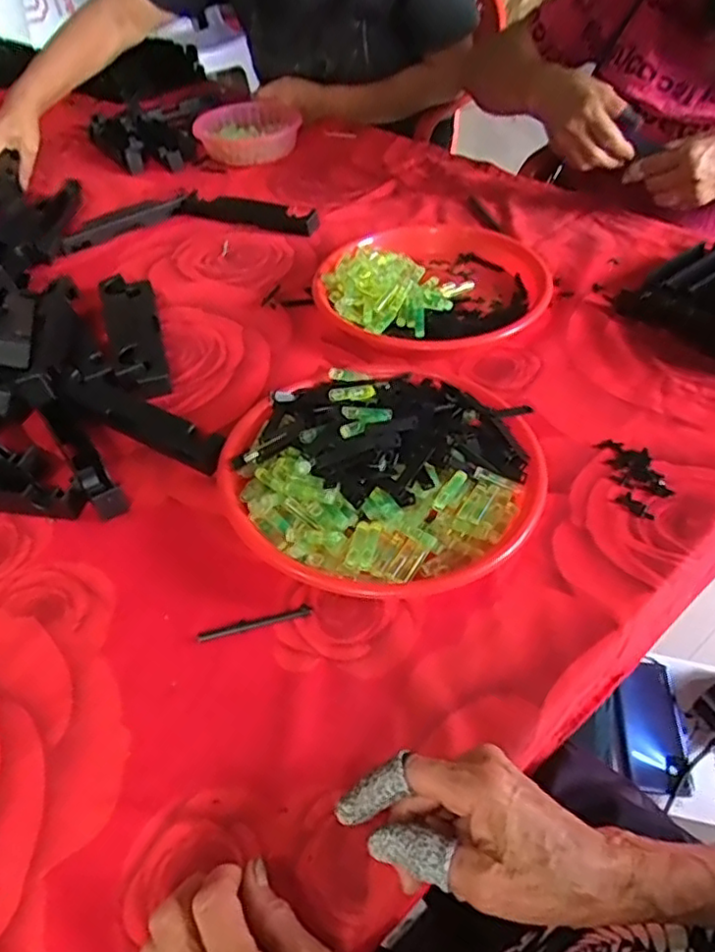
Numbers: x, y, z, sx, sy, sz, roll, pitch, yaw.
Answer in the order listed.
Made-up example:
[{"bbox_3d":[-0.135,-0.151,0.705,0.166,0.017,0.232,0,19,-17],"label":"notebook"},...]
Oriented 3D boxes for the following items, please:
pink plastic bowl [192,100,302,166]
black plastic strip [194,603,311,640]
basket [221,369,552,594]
[{"bbox_3d":[-0.174,-0.524,1.002,0.148,0.039,0.162,-23,48,-17],"label":"pink plastic bowl"},{"bbox_3d":[-0.072,0.102,0.460,0.077,0.004,0.009,-12,46,-6],"label":"black plastic strip"},{"bbox_3d":[0.016,-0.010,0.518,0.234,0.060,0.230,-3,46,3],"label":"basket"}]

